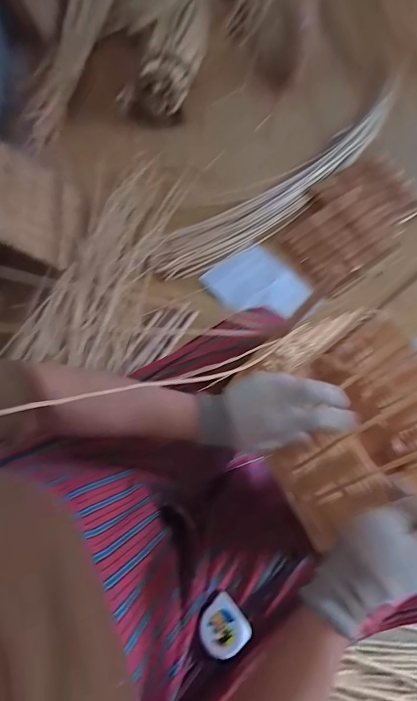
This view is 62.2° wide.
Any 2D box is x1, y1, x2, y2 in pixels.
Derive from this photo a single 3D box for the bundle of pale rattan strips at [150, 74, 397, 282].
[{"bbox_3d":[0.303,-0.608,1.186,1.199,0.045,0.212,-40,72,-15],"label":"bundle of pale rattan strips"}]

